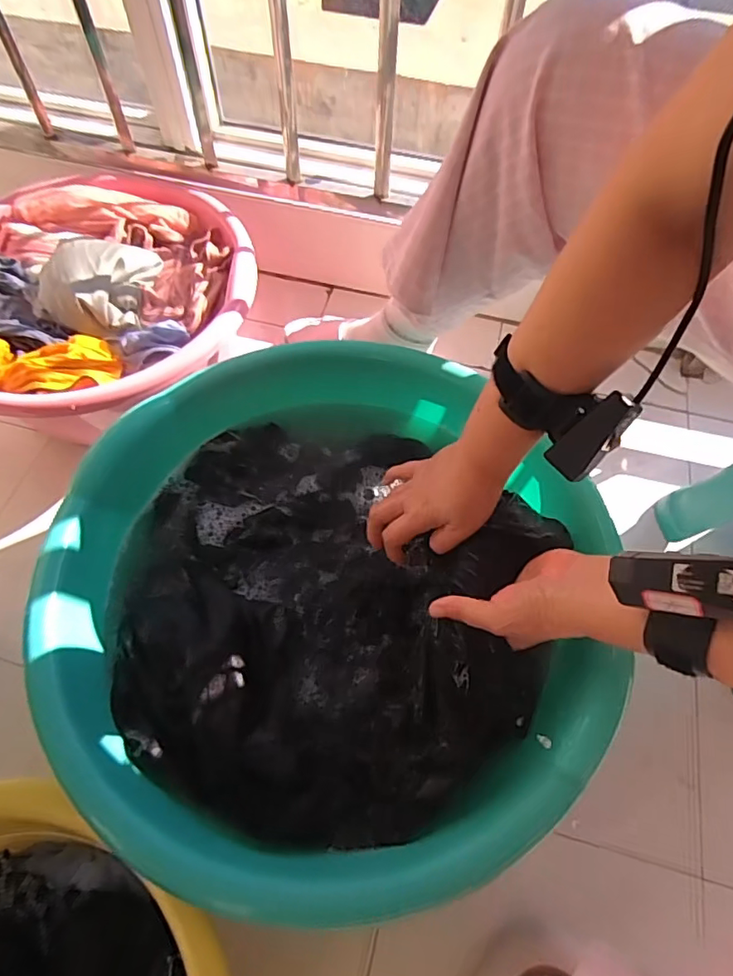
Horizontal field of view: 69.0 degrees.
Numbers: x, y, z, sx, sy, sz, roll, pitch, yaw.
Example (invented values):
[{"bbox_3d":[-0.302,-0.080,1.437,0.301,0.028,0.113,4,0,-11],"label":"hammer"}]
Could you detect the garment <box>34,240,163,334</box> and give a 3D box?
[{"bbox_3d":[-0.351,-0.267,0.673,0.162,0.059,0.128,-7,60,-7],"label":"garment"}]

